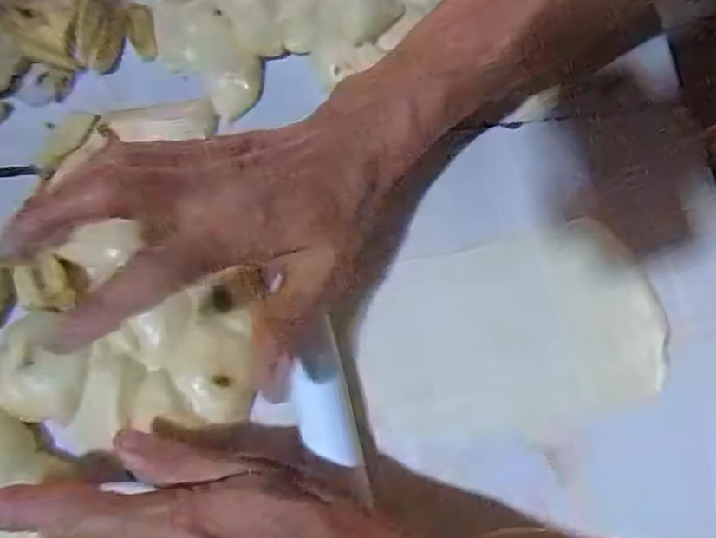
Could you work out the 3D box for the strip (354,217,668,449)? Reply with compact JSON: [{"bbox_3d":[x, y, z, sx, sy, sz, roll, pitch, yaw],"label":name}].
[{"bbox_3d":[0.073,0.030,0.318,0.148,0.010,0.093,-13,70,-2],"label":"strip"}]

